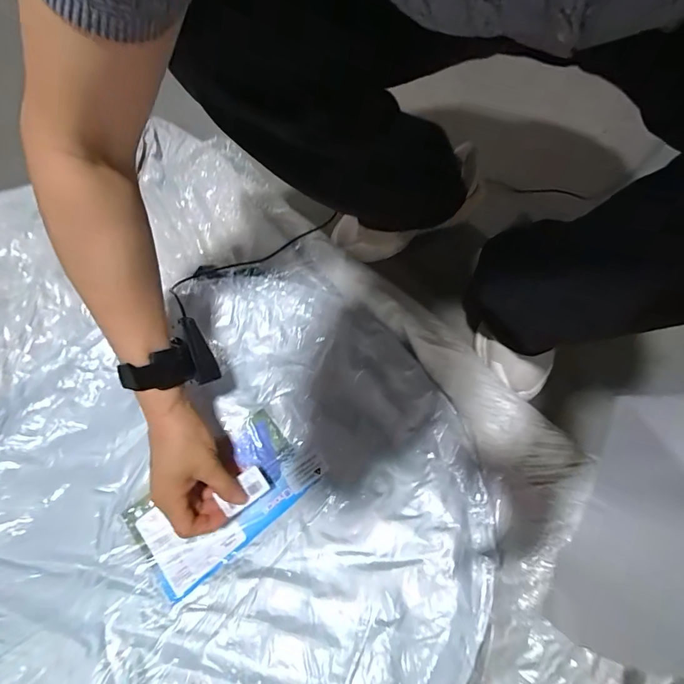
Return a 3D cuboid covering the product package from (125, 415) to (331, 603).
[{"bbox_3d":[-0.124,0.165,0.424,0.187,0.010,0.105,-35,71,-24],"label":"product package"}]

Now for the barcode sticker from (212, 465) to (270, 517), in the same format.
[{"bbox_3d":[-0.102,0.152,0.398,0.051,0.005,0.031,-31,70,-32],"label":"barcode sticker"}]

